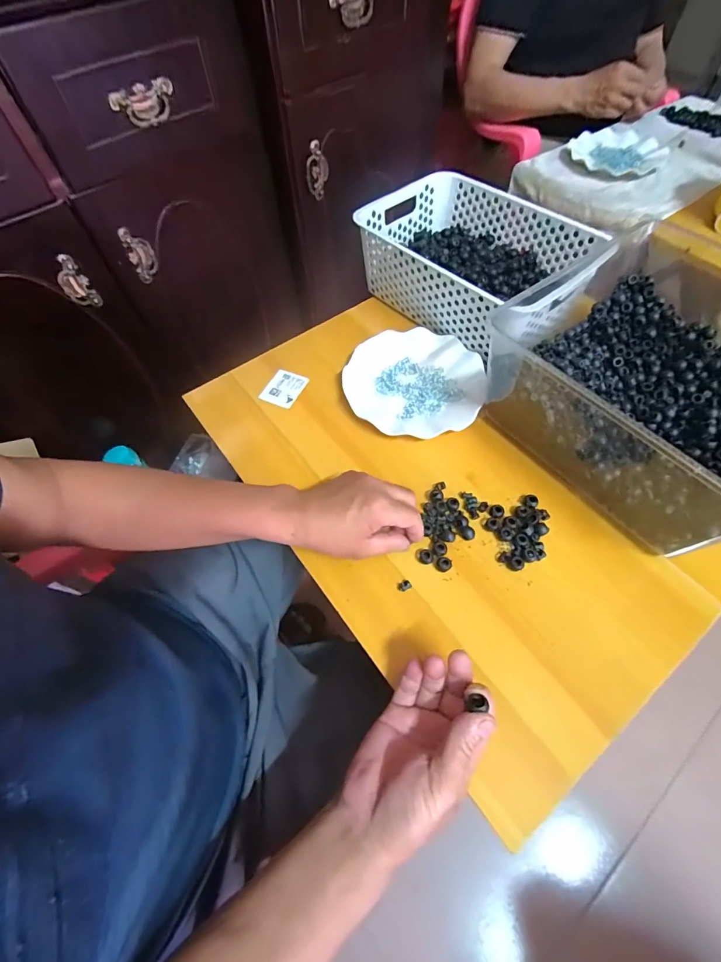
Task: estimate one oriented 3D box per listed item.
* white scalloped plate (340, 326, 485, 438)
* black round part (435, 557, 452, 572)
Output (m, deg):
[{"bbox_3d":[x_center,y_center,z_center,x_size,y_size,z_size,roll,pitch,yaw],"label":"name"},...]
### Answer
[{"bbox_3d":[0.072,-0.133,0.539,0.178,0.023,0.171,-1,59,1],"label":"white scalloped plate"},{"bbox_3d":[0.086,0.087,0.419,0.016,0.006,0.014,-10,60,-4],"label":"black round part"}]

